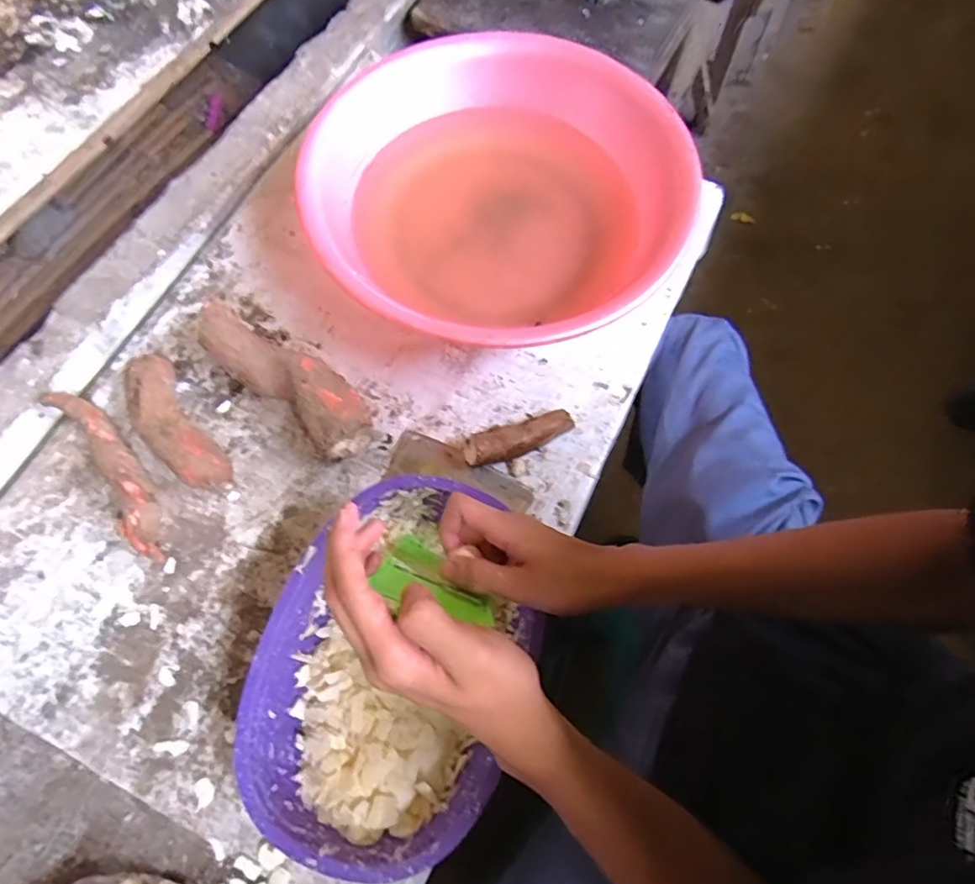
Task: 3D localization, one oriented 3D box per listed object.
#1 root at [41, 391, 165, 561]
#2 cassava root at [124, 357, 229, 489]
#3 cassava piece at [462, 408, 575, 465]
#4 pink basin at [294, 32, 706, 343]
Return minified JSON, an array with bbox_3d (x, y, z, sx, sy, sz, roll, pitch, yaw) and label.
[{"bbox_3d":[-0.384,0.025,0.591,0.043,0.036,0.227,-37,73,-13],"label":"root"},{"bbox_3d":[-0.326,-0.016,0.602,0.058,0.048,0.171,-34,72,-12],"label":"cassava root"},{"bbox_3d":[0.033,-0.002,0.600,0.117,0.038,0.037,-18,70,-7],"label":"cassava piece"},{"bbox_3d":[0.008,-0.269,0.652,0.357,0.113,0.390,0,70,1],"label":"pink basin"}]

